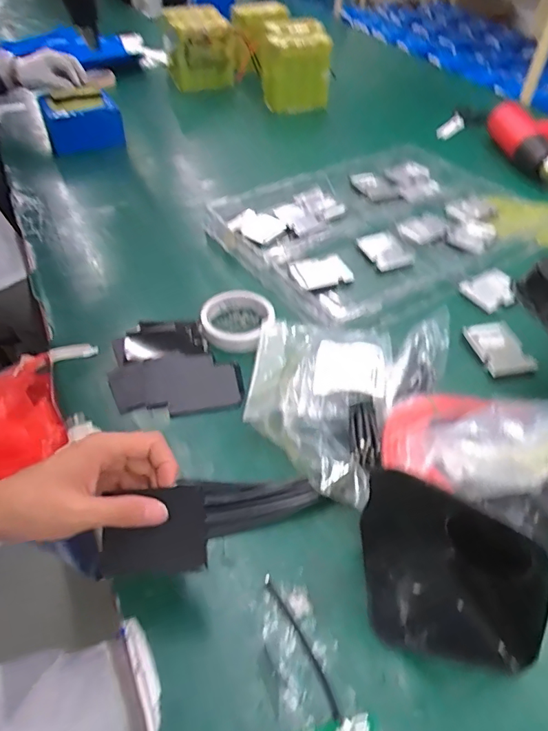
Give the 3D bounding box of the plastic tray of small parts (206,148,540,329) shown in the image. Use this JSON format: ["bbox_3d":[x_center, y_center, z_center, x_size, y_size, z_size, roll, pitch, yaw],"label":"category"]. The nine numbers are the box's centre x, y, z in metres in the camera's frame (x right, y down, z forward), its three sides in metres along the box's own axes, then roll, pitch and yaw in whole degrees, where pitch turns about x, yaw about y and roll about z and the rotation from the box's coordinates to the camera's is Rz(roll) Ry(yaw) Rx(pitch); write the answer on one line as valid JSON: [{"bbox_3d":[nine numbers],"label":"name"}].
[{"bbox_3d":[0.178,-0.234,0.774,0.468,0.048,0.344,-27,53,-25],"label":"plastic tray of small parts"}]

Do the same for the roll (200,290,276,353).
[{"bbox_3d":[-0.046,-0.058,0.620,0.090,0.027,0.102,-2,47,-4],"label":"roll"}]

